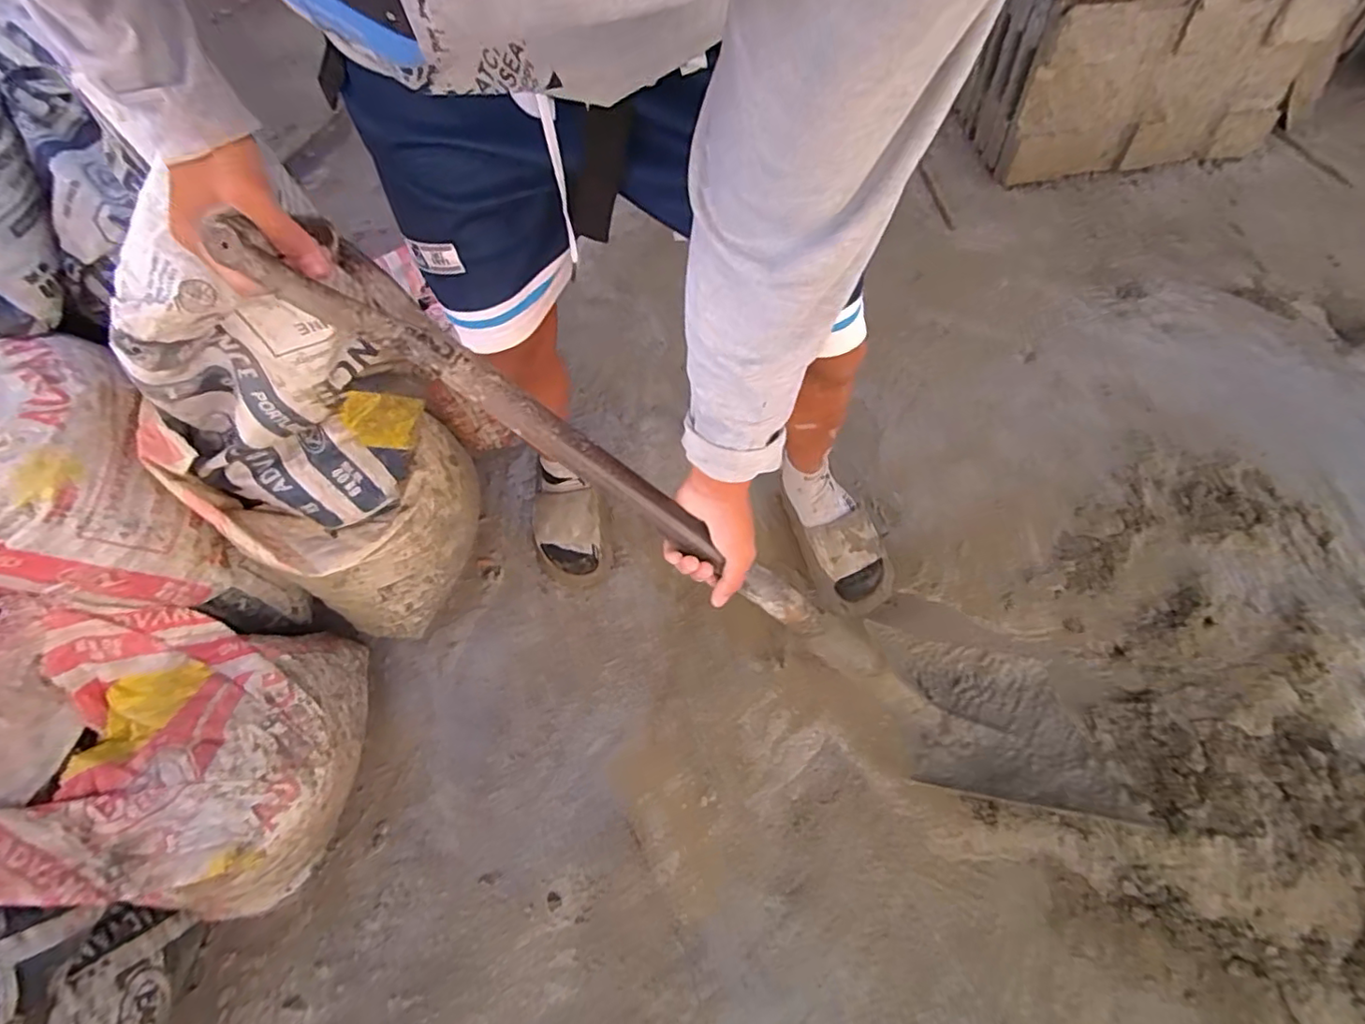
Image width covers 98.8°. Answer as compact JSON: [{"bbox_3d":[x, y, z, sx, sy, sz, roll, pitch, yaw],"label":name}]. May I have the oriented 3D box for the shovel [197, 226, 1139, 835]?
[{"bbox_3d":[0.068,0.046,0.575,0.936,0.165,0.185,34,67,-18],"label":"shovel"}]

